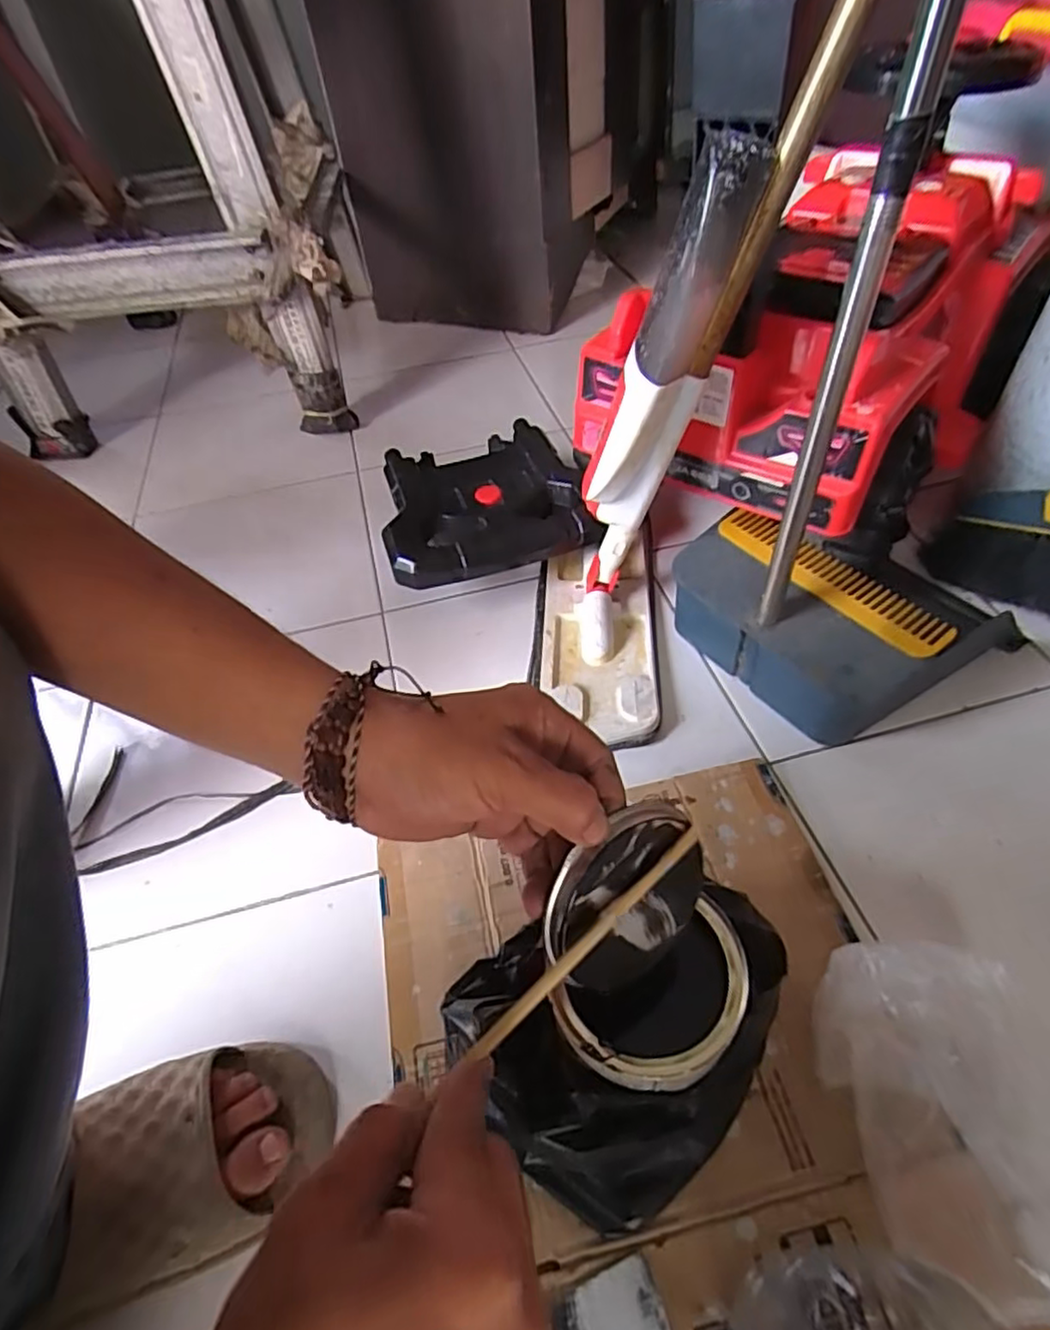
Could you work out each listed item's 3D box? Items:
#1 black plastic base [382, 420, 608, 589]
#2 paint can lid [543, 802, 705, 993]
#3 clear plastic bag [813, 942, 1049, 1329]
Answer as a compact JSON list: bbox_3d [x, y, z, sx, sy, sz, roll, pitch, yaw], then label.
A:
[{"bbox_3d":[-0.050,-0.187,0.733,0.205,0.033,0.236,-12,47,-6],"label":"black plastic base"},{"bbox_3d":[0.044,0.101,0.284,0.078,0.073,0.014,-29,28,-22],"label":"paint can lid"},{"bbox_3d":[0.240,0.251,0.375,0.127,0.051,0.172,-3,46,2],"label":"clear plastic bag"}]

